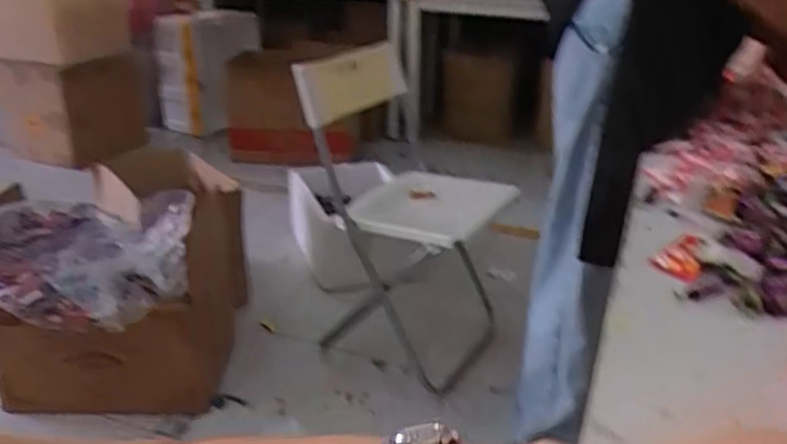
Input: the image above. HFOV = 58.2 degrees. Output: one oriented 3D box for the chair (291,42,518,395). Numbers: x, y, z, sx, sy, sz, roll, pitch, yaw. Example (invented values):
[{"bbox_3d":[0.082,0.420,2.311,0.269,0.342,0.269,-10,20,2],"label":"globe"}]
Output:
[{"bbox_3d":[0.038,-0.022,1.835,0.504,0.869,0.551,2,23,3],"label":"chair"}]

